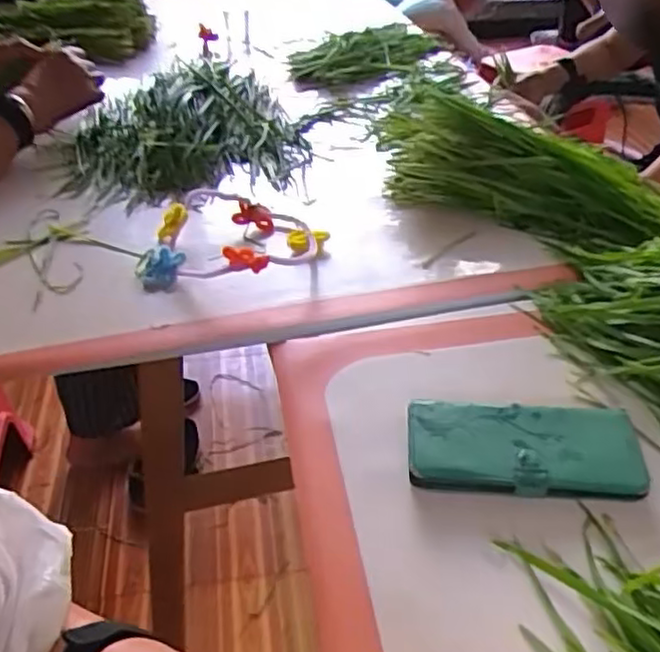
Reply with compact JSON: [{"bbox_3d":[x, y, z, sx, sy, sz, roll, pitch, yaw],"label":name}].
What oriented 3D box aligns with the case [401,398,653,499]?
[{"bbox_3d":[0.137,0.087,0.503,0.158,0.019,0.076,2,38,3],"label":"case"}]

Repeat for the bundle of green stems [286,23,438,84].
[{"bbox_3d":[0.077,-0.463,1.167,0.154,0.045,0.325,30,47,33],"label":"bundle of green stems"}]

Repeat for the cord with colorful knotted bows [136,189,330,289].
[{"bbox_3d":[-0.099,-0.092,0.713,0.180,0.048,0.153,9,39,11],"label":"cord with colorful knotted bows"}]

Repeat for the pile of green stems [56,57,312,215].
[{"bbox_3d":[-0.192,-0.249,0.896,0.304,0.069,0.311,-10,39,-12],"label":"pile of green stems"}]

